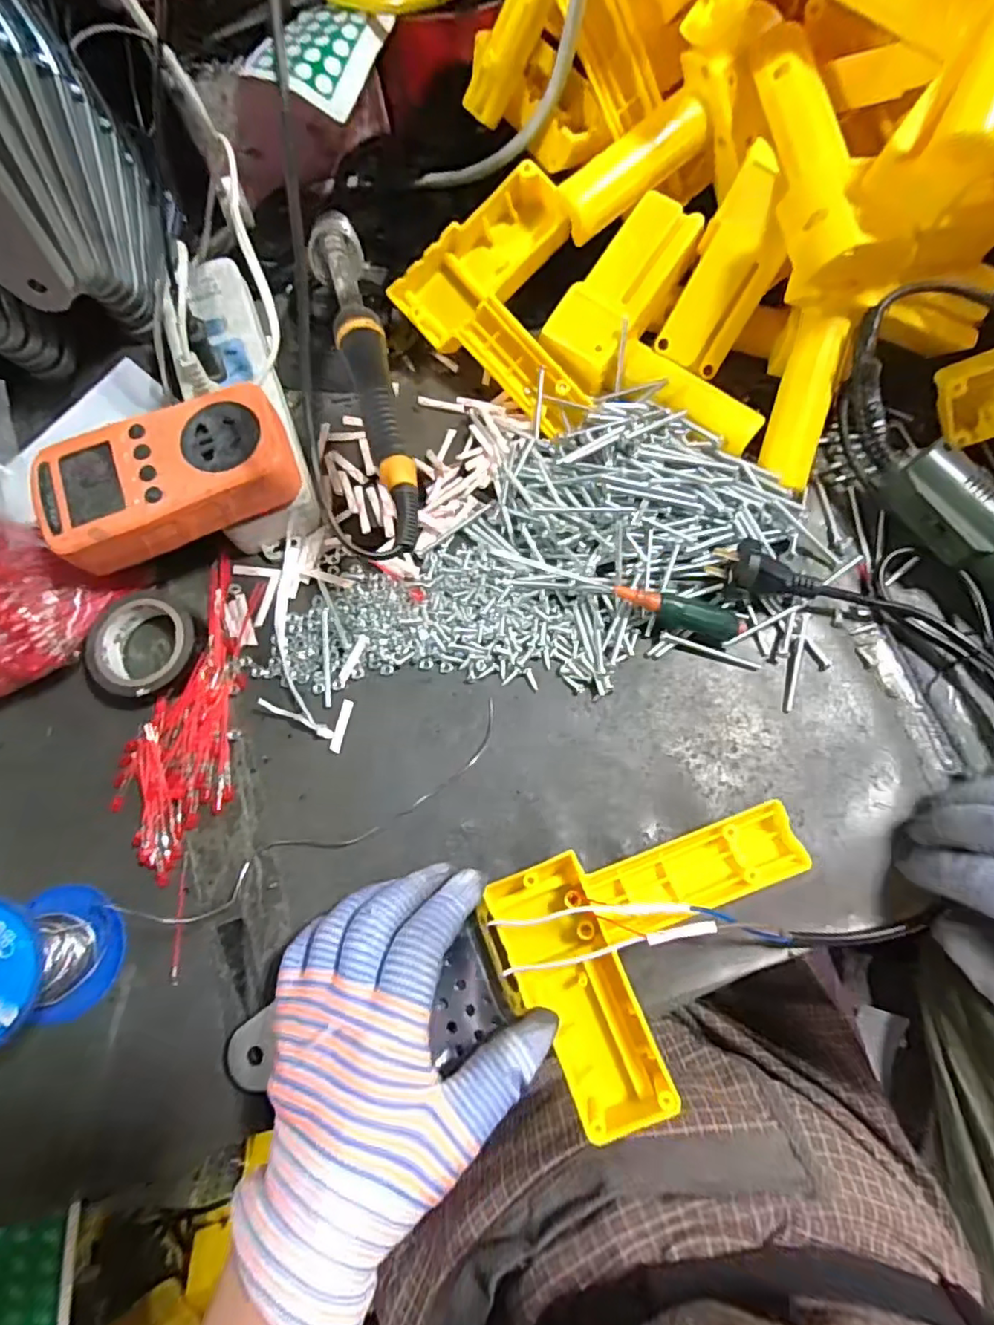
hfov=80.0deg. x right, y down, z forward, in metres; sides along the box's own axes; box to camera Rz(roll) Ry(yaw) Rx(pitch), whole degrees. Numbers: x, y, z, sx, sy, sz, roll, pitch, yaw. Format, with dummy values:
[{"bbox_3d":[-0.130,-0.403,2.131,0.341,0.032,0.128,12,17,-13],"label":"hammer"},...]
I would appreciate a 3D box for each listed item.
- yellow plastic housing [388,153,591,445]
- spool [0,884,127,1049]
[{"bbox_3d":[0.015,-0.214,0.364,0.113,0.034,0.140,-34,76,-8],"label":"yellow plastic housing"},{"bbox_3d":[-0.221,0.140,0.274,0.058,0.065,0.063,-18,76,-3],"label":"spool"}]

